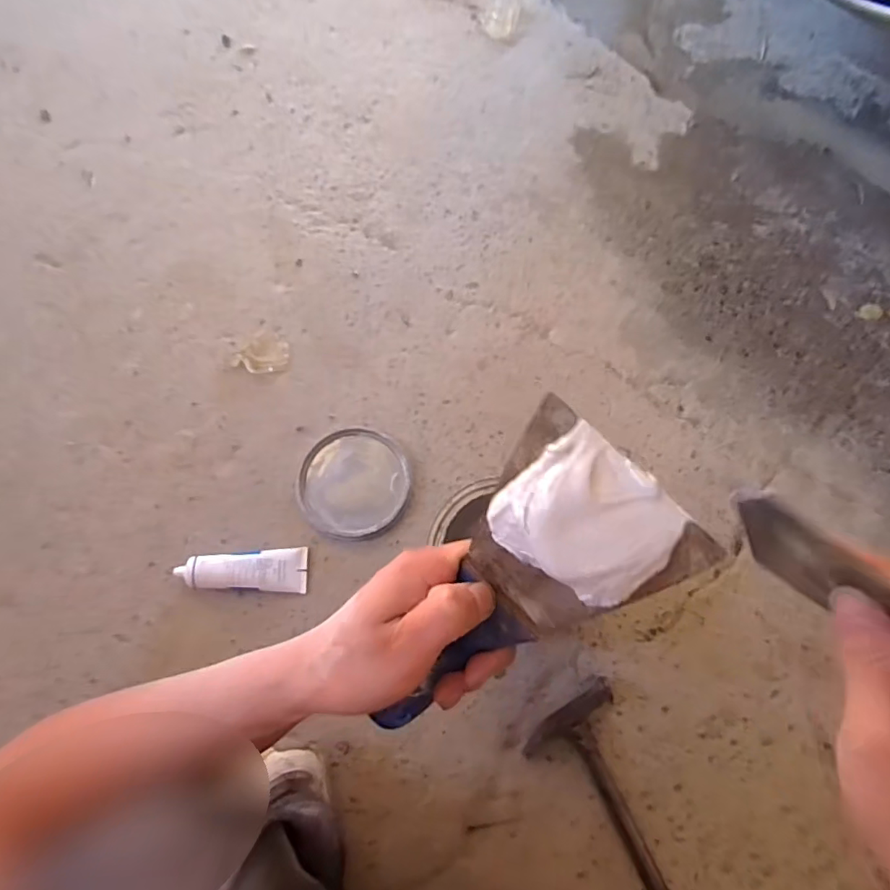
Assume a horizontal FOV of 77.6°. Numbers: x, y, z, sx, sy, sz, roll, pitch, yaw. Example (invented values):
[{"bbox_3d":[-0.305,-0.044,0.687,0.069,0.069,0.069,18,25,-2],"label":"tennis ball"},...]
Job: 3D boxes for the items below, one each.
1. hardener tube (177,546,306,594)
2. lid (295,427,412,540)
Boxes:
[{"bbox_3d":[-0.240,0.149,0.655,0.148,0.027,0.050,-1,73,-3],"label":"hardener tube"},{"bbox_3d":[-0.117,0.048,0.702,0.139,0.008,0.137,1,73,-2],"label":"lid"}]

